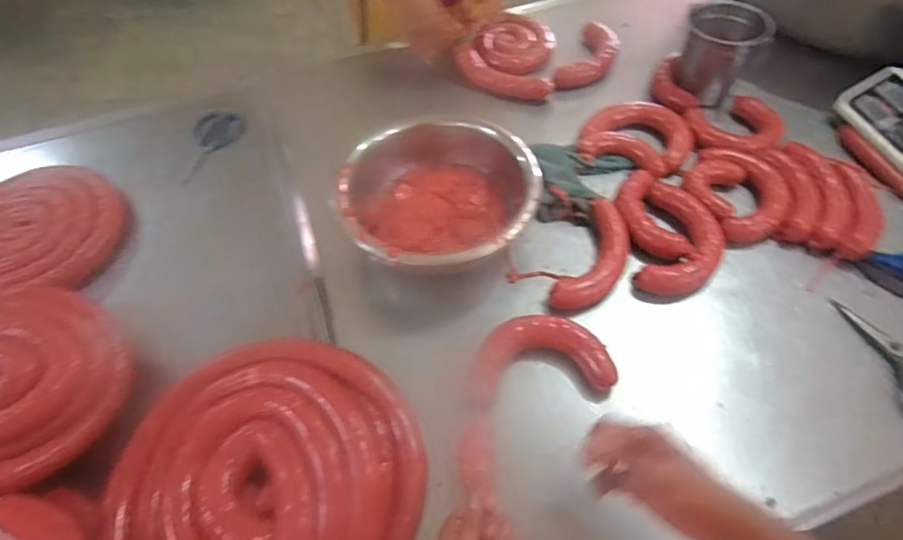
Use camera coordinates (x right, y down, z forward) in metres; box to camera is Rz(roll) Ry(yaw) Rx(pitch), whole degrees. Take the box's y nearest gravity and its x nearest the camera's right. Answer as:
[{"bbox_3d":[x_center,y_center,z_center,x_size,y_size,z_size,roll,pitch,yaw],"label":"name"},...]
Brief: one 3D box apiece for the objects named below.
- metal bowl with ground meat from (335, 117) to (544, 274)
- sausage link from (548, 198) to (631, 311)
[{"bbox_3d":[-0.016,-0.099,0.706,0.288,0.121,0.266,-1,57,2],"label":"metal bowl with ground meat"},{"bbox_3d":[0.216,-0.016,0.696,0.081,0.035,0.202,23,61,17],"label":"sausage link"}]

